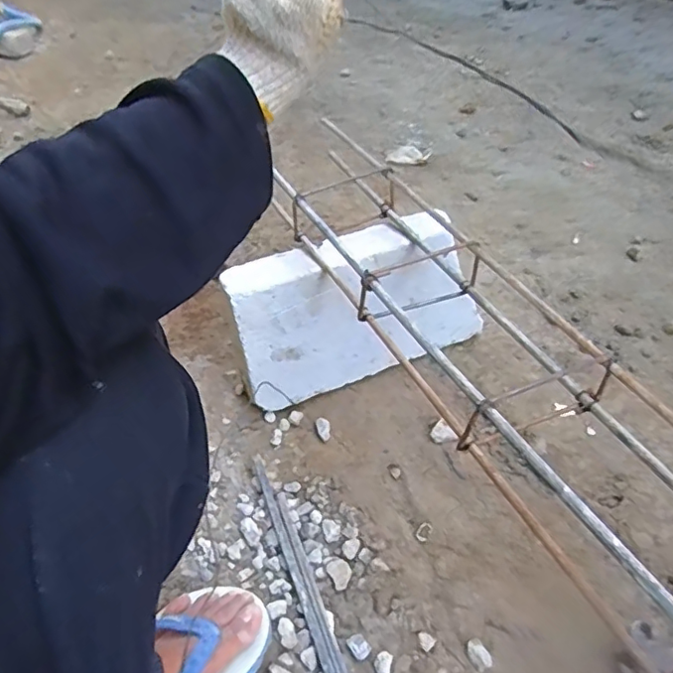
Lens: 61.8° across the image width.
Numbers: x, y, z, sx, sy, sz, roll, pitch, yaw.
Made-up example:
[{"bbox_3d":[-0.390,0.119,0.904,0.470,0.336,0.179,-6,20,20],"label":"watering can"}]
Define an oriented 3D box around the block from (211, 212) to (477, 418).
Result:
[{"bbox_3d":[0.029,-0.036,0.780,0.338,0.205,0.095,-20,45,-15],"label":"block"}]

